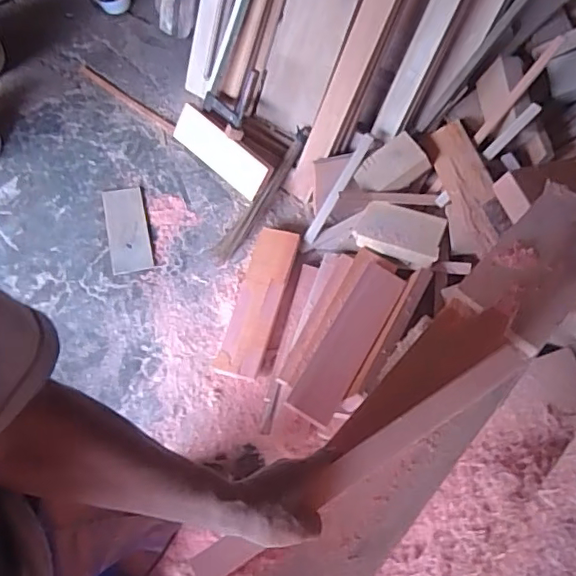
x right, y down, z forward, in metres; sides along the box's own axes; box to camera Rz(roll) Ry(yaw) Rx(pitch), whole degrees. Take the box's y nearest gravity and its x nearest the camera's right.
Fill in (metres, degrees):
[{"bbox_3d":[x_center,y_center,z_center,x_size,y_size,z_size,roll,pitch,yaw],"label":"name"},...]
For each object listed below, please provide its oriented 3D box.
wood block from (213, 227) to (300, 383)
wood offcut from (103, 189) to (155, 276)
[{"bbox_3d":[-0.080,0.031,1.504,0.120,0.054,0.428,15,63,4],"label":"wood block"},{"bbox_3d":[-0.461,-0.169,1.606,0.112,0.018,0.271,-11,65,-9],"label":"wood offcut"}]

